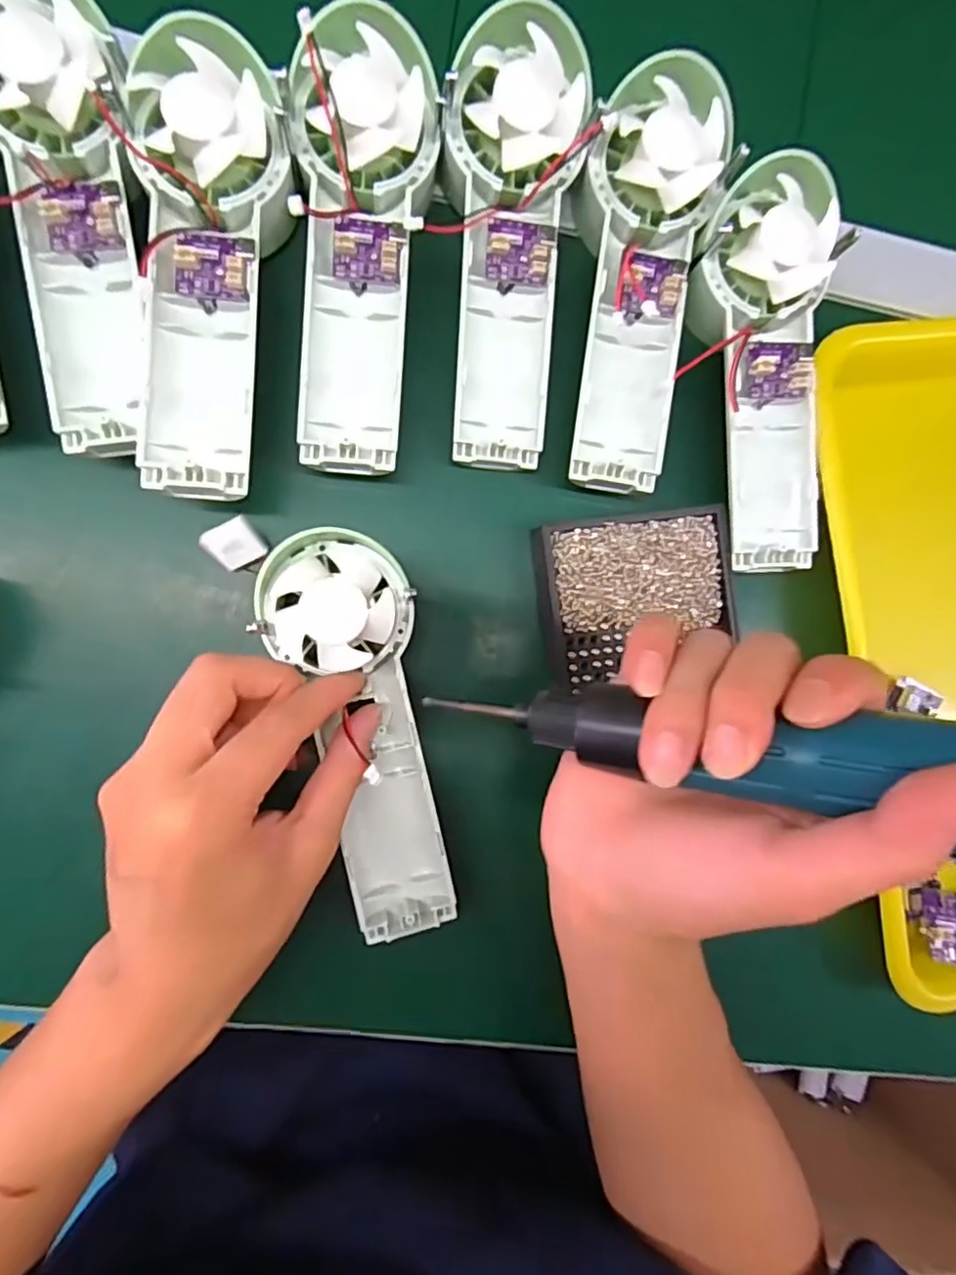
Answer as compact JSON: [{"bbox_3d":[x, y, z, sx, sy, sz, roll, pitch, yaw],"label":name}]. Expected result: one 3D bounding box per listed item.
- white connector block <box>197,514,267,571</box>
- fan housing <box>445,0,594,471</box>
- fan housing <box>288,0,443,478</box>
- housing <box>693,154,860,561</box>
[{"bbox_3d":[-0.109,-0.041,0.278,0.023,0.015,0.019,-28,93,-6],"label":"white connector block"},{"bbox_3d":[0.014,-0.167,0.277,0.056,0.026,0.175,2,104,-7],"label":"fan housing"},{"bbox_3d":[-0.051,-0.161,0.263,0.057,0.036,0.173,4,89,-7],"label":"fan housing"},{"bbox_3d":[0.135,-0.120,0.280,0.060,0.032,0.174,-3,90,-7],"label":"housing"}]

